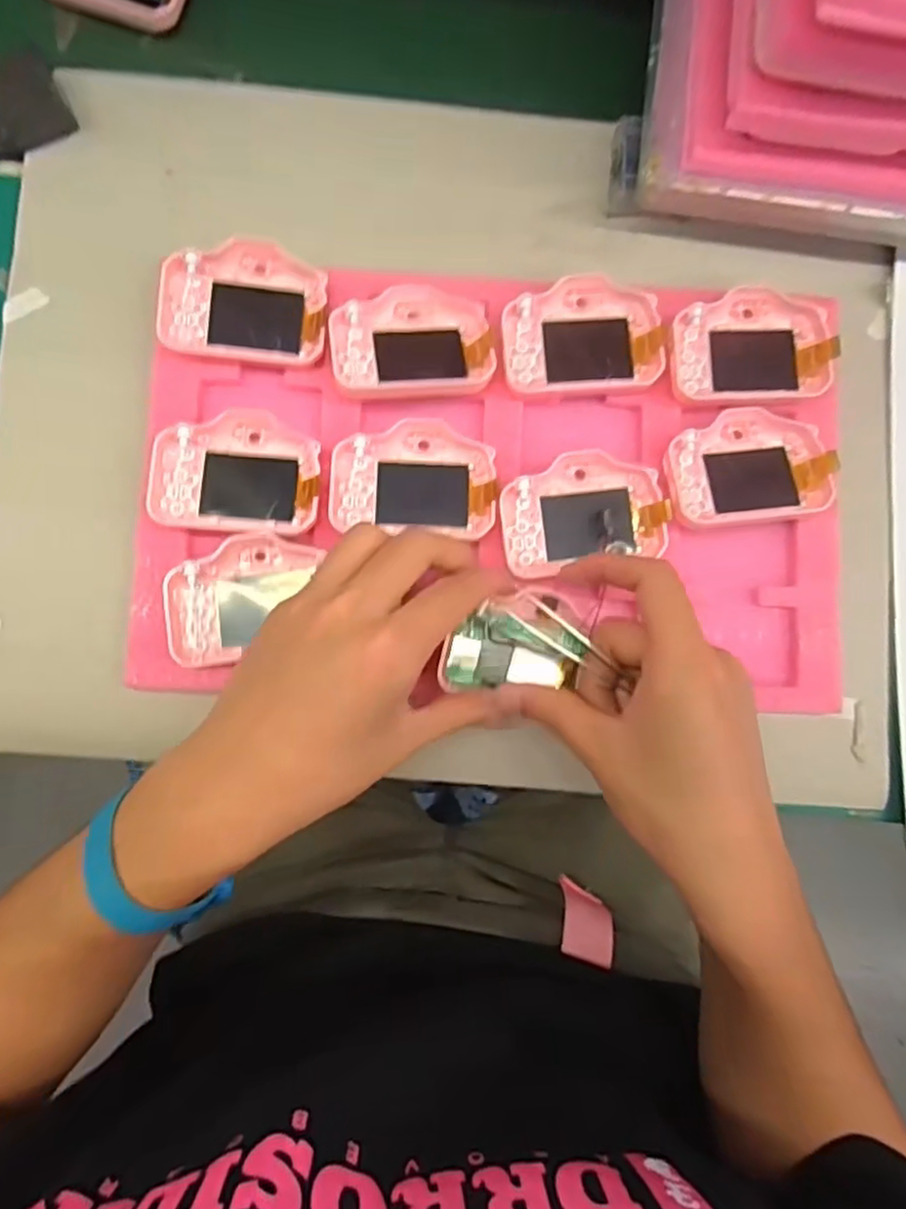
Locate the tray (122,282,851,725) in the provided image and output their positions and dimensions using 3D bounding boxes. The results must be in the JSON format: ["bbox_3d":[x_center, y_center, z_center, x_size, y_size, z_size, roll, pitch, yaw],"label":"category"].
[{"bbox_3d":[0.024,-0.063,0.366,0.358,0.030,0.214,2,83,-3],"label":"tray"}]

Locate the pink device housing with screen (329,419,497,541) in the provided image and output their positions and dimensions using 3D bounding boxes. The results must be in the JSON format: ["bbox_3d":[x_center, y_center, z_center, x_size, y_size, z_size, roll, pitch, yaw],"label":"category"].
[{"bbox_3d":[-0.020,-0.065,0.357,0.084,0.018,0.055,7,83,-3],"label":"pink device housing with screen"}]

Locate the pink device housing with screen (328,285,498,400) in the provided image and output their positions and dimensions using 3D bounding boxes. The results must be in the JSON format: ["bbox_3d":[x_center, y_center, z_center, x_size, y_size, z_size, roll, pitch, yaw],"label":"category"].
[{"bbox_3d":[-0.022,-0.140,0.364,0.083,0.012,0.060,-4,84,-4],"label":"pink device housing with screen"}]

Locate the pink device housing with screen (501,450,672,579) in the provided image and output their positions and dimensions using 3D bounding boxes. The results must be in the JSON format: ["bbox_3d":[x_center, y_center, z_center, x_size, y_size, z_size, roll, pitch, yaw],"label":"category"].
[{"bbox_3d":[0.067,-0.048,0.359,0.083,0.016,0.058,-6,84,-4],"label":"pink device housing with screen"}]

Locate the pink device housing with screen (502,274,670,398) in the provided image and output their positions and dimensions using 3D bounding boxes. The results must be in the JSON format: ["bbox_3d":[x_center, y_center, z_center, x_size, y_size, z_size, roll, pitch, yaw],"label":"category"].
[{"bbox_3d":[0.069,-0.142,0.366,0.084,0.014,0.057,-3,84,-4],"label":"pink device housing with screen"}]

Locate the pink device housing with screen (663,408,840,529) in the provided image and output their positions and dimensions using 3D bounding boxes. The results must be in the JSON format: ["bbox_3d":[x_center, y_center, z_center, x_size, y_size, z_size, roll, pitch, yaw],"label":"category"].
[{"bbox_3d":[0.155,-0.073,0.364,0.083,0.016,0.060,-7,84,-4],"label":"pink device housing with screen"}]

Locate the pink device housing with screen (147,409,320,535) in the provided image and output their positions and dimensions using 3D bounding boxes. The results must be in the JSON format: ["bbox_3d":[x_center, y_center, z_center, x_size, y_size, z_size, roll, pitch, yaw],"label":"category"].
[{"bbox_3d":[-0.111,-0.068,0.354,0.082,0.012,0.061,5,83,-3],"label":"pink device housing with screen"}]

